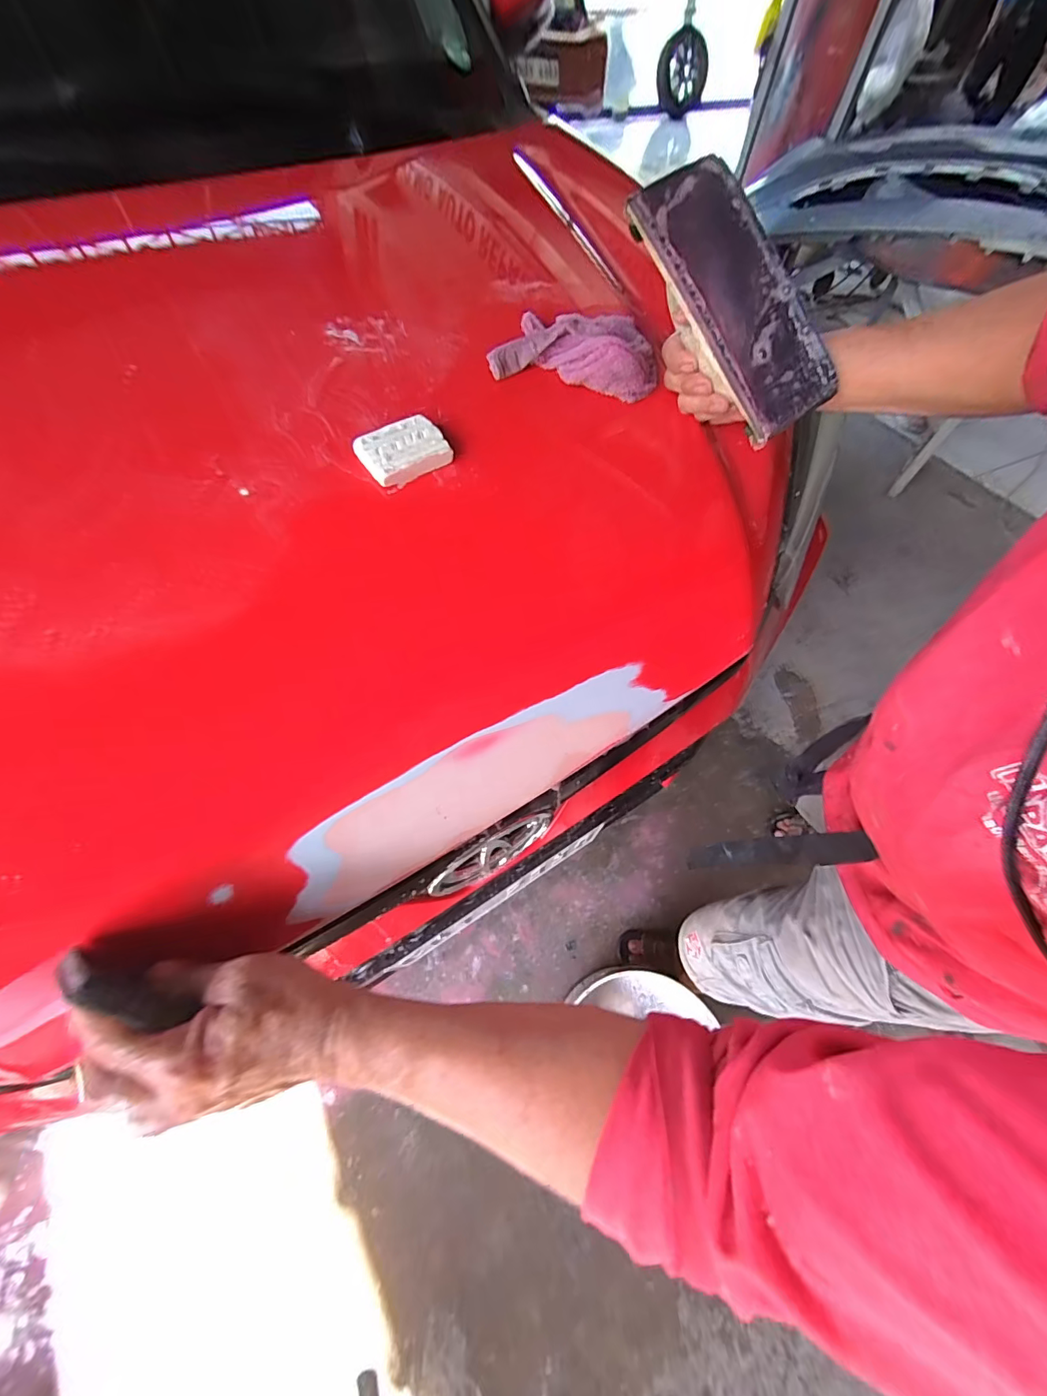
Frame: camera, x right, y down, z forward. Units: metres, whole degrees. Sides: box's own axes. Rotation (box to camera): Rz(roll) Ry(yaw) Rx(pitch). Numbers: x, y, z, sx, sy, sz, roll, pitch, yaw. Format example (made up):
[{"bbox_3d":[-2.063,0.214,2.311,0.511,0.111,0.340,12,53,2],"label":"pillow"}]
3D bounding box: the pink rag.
[{"bbox_3d":[0.055,-0.369,0.483,0.176,0.050,0.110,1,61,-2],"label":"pink rag"}]

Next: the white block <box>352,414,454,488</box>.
[{"bbox_3d":[-0.104,-0.214,0.396,0.071,0.018,0.049,-32,81,-19],"label":"white block"}]

